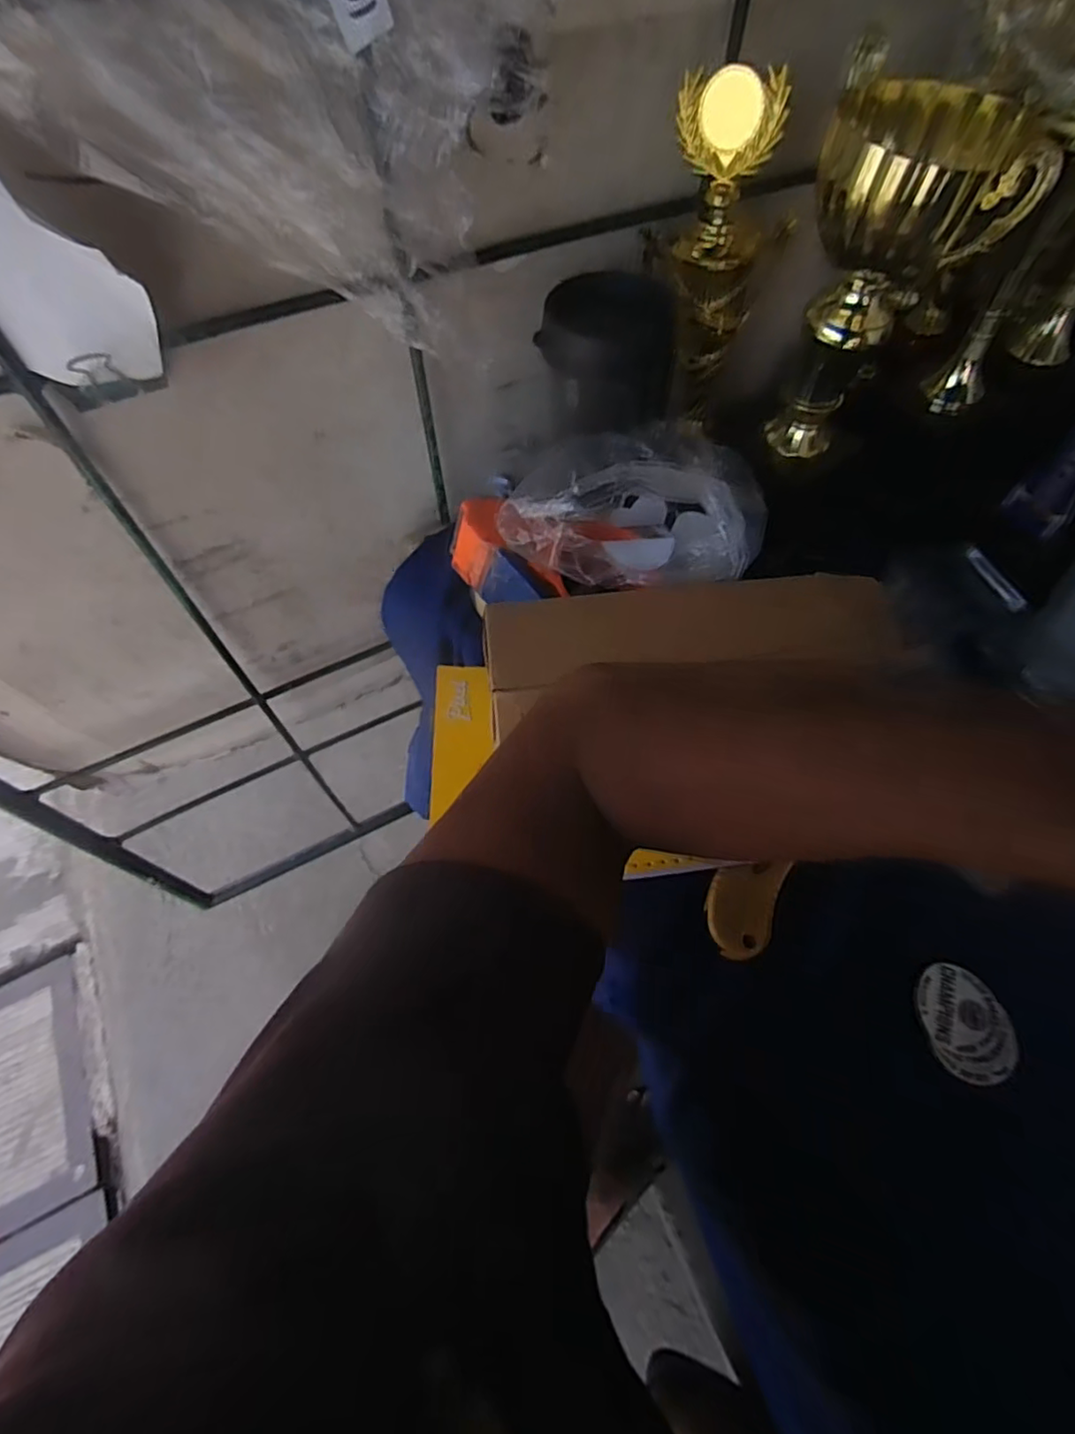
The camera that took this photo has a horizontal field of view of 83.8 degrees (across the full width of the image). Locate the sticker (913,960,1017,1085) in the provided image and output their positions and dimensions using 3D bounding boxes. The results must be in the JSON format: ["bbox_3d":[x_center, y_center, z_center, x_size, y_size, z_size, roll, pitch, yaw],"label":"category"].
[{"bbox_3d":[0.231,0.165,0.324,0.039,0.005,0.057,-17,61,10],"label":"sticker"}]

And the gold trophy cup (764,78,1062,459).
[{"bbox_3d":[0.195,-0.238,0.356,0.090,0.173,0.098,0,59,1],"label":"gold trophy cup"}]

